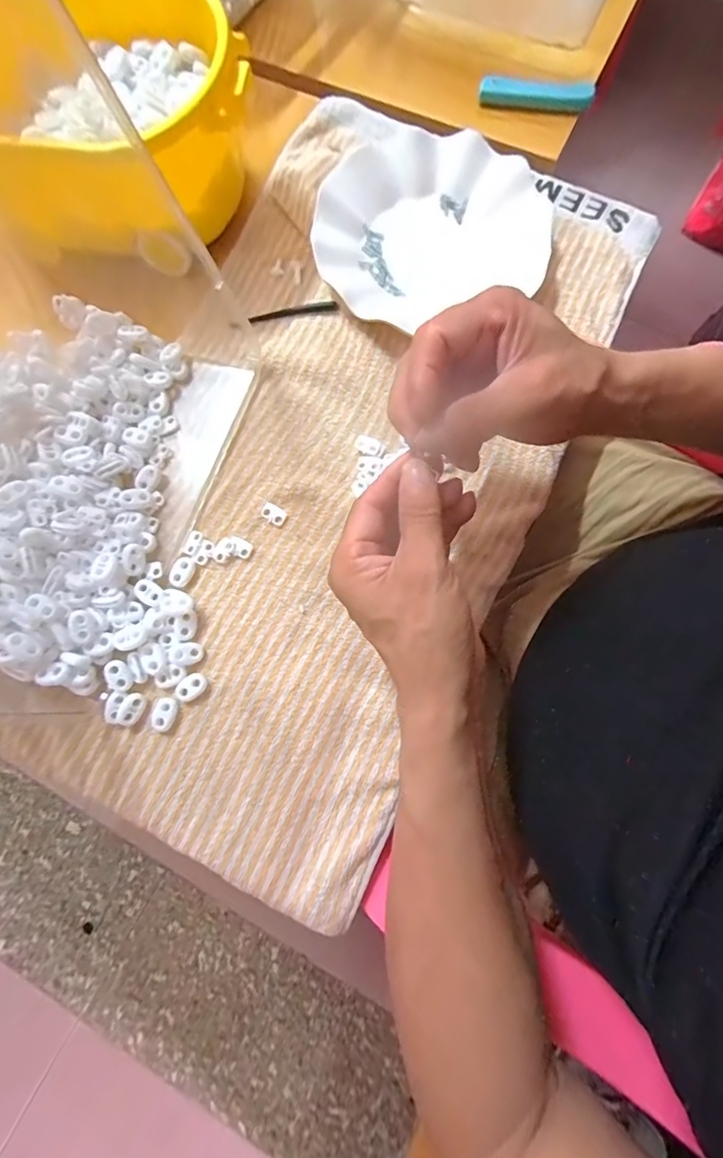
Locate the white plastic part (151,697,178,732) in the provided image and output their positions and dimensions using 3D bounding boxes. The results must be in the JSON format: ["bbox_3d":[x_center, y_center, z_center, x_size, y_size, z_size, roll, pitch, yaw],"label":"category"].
[{"bbox_3d":[-0.136,0.094,0.325,0.015,0.005,0.022,11,79,4],"label":"white plastic part"}]

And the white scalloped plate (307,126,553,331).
[{"bbox_3d":[0.050,-0.294,0.385,0.184,0.023,0.174,0,78,2],"label":"white scalloped plate"}]

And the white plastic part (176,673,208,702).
[{"bbox_3d":[-0.118,0.075,0.327,0.021,0.006,0.016,-36,79,-6],"label":"white plastic part"}]

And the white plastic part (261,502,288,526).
[{"bbox_3d":[-0.066,-0.049,0.352,0.018,0.004,0.013,27,80,7],"label":"white plastic part"}]

